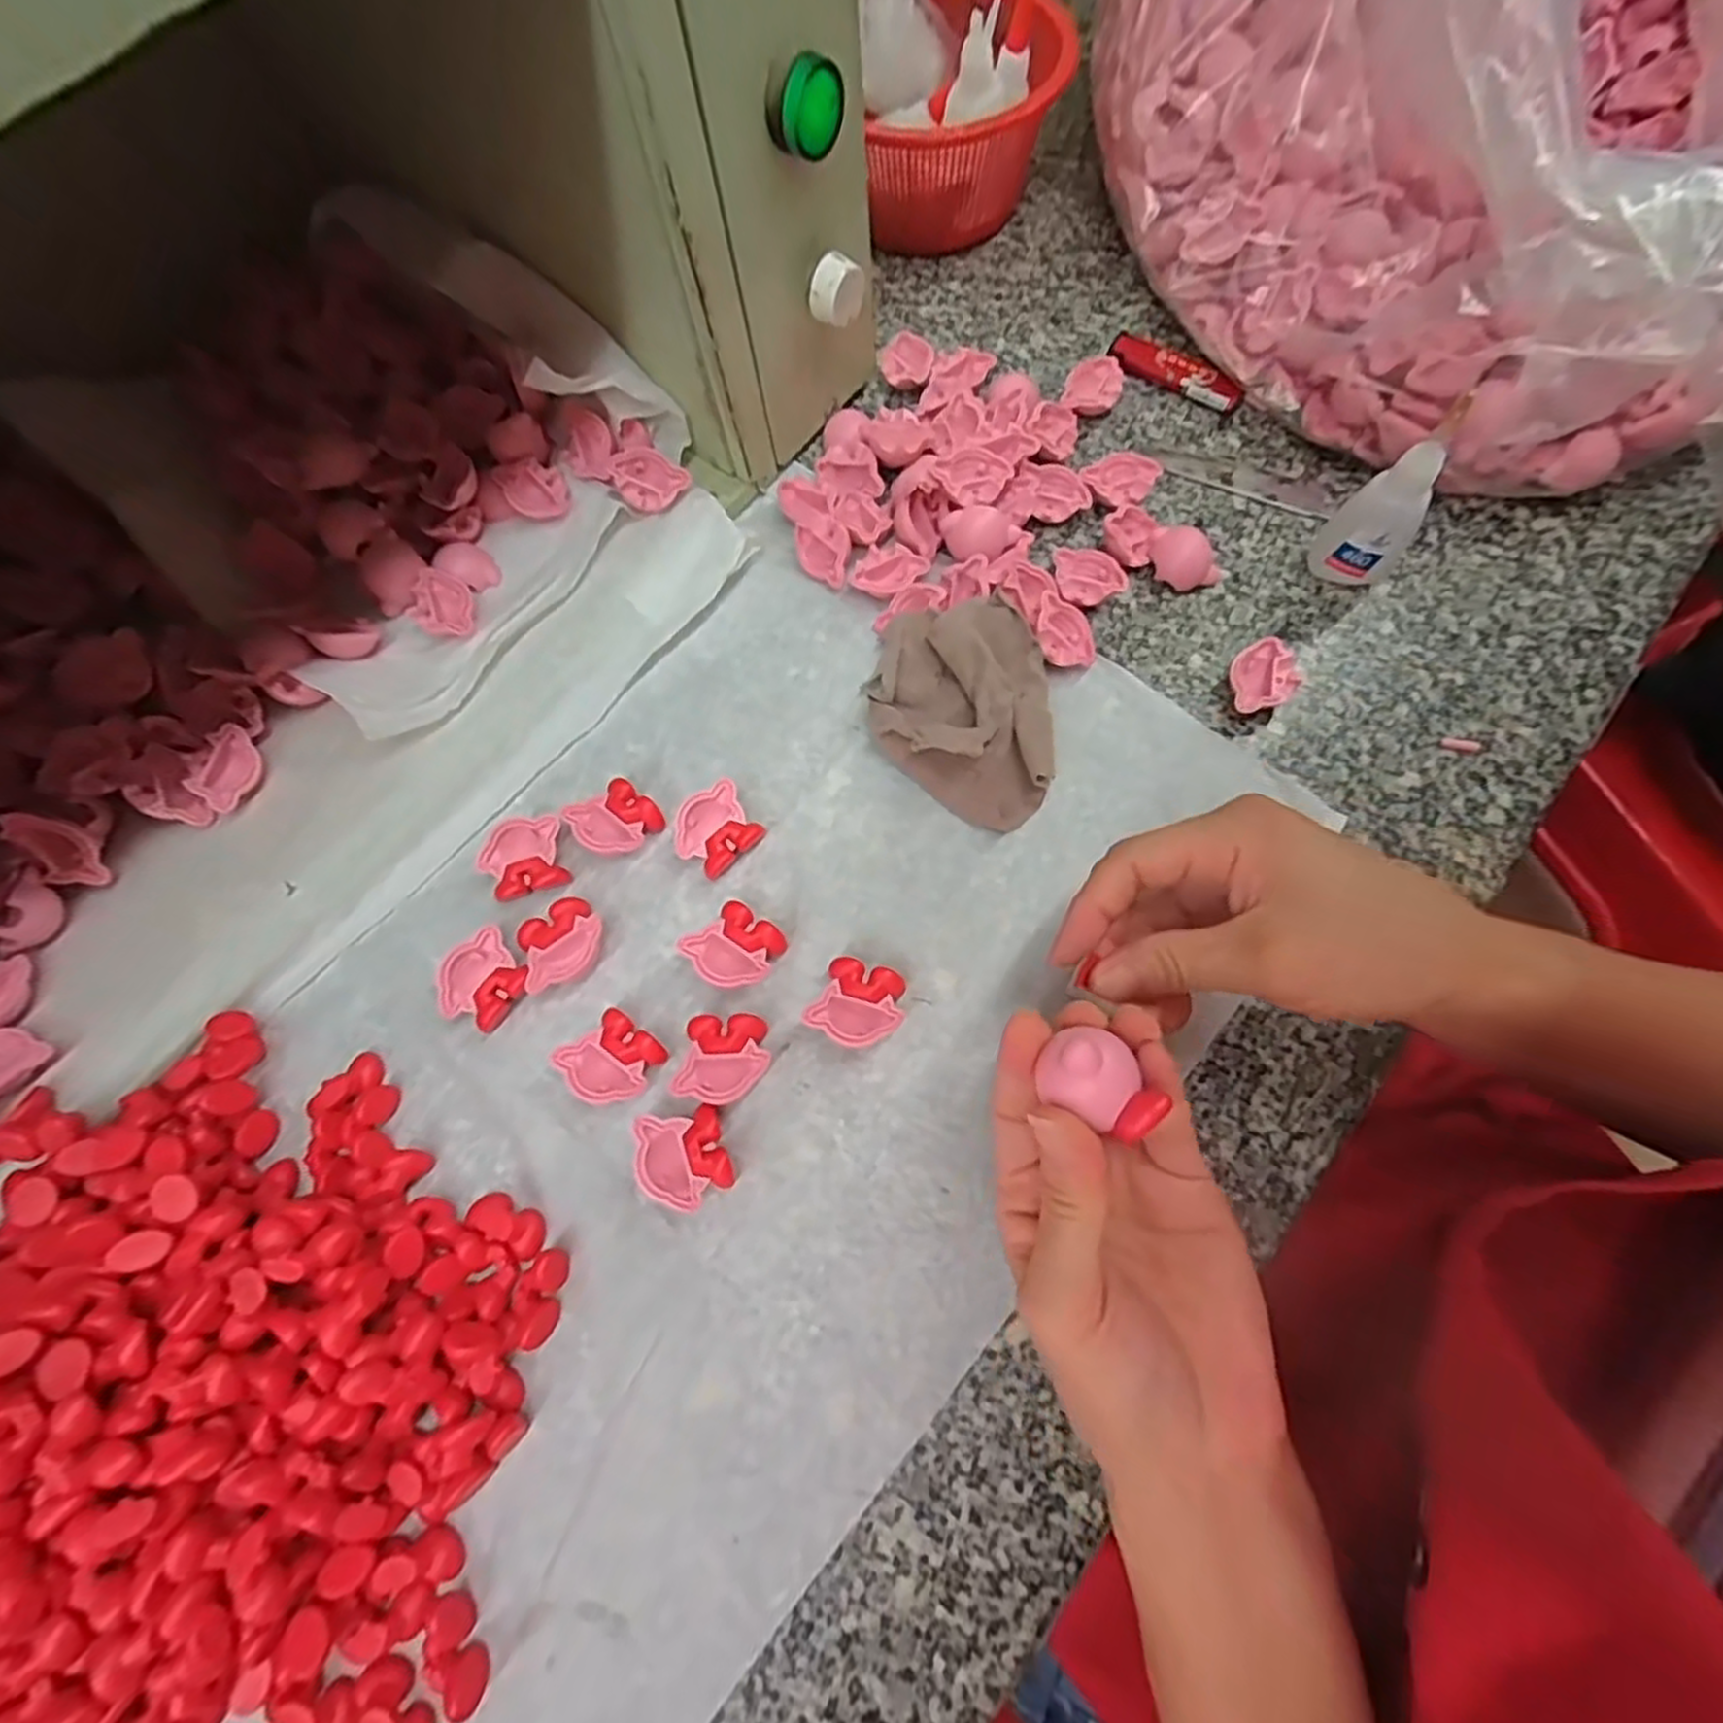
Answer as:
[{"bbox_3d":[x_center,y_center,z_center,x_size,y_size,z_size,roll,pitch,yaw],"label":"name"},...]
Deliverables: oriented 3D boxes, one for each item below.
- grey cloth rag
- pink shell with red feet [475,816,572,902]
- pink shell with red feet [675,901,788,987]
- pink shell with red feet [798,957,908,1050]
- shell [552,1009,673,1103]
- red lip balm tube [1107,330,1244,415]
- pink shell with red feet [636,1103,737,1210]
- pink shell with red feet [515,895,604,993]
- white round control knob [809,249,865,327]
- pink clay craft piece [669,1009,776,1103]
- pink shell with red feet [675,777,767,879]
[{"bbox_3d":[0.045,-0.067,0.335,0.078,0.027,0.097,2,72,3],"label":"grey cloth rag"},{"bbox_3d":[-0.147,0.000,0.327,0.036,0.015,0.030,-20,72,-4],"label":"pink shell with red feet"},{"bbox_3d":[-0.052,0.036,0.312,0.033,0.016,0.033,39,78,14],"label":"pink shell with red feet"},{"bbox_3d":[-0.001,0.057,0.301,0.034,0.015,0.033,22,74,9],"label":"pink shell with red feet"},{"bbox_3d":[-0.099,0.079,0.299,0.032,0.016,0.033,41,78,14],"label":"shell"},{"bbox_3d":[0.167,-0.260,0.397,0.075,0.017,0.016,33,76,12],"label":"red lip balm tube"},{"bbox_3d":[-0.067,0.113,0.286,0.032,0.016,0.035,-19,72,-4],"label":"pink shell with red feet"},{"bbox_3d":[-0.127,0.036,0.317,0.036,0.013,0.032,-41,75,-10],"label":"pink shell with red feet"},{"bbox_3d":[-0.011,-0.253,0.331,0.023,0.020,0.015,-42,74,-11],"label":"white round control knob"},{"bbox_3d":[-0.054,0.078,0.297,0.035,0.017,0.033,-3,72,2],"label":"pink clay craft piece"},{"bbox_3d":[-0.063,-0.012,0.329,0.035,0.015,0.032,-37,74,-9],"label":"pink shell with red feet"}]

